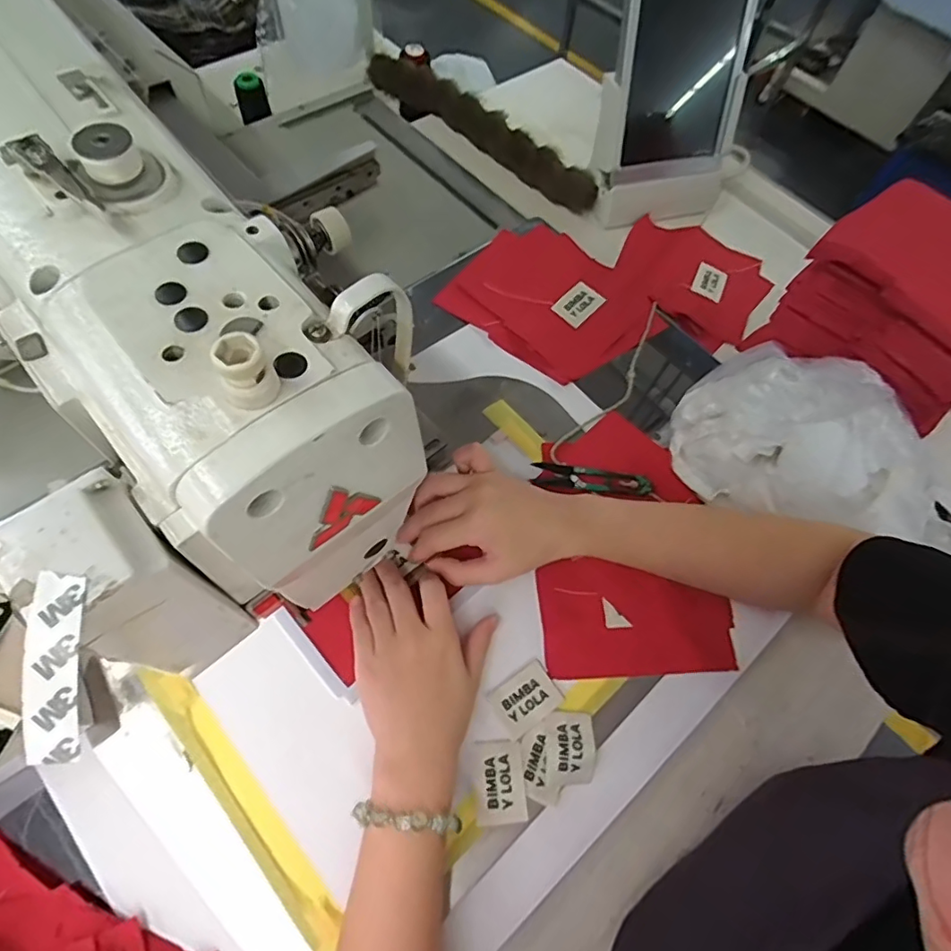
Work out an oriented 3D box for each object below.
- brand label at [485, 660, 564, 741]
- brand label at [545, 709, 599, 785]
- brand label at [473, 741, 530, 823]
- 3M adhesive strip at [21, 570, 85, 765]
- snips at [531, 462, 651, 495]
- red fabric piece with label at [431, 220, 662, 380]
[{"bbox_3d":[0.038,0.162,0.407,0.048,0.004,0.035,-31,69,-17],"label":"brand label"},{"bbox_3d":[0.069,0.191,0.392,0.034,0.007,0.047,9,63,1],"label":"brand label"},{"bbox_3d":[0.017,0.209,0.380,0.033,0.004,0.049,-1,63,-4],"label":"brand label"},{"bbox_3d":[-0.133,0.060,0.177,0.015,0.006,0.057,-4,81,-5],"label":"3M adhesive strip"},{"bbox_3d":[0.103,0.003,0.489,0.102,0.008,0.021,6,63,-1],"label":"snips"},{"bbox_3d":[0.082,-0.185,0.585,0.191,0.020,0.169,37,67,15],"label":"red fabric piece with label"}]

